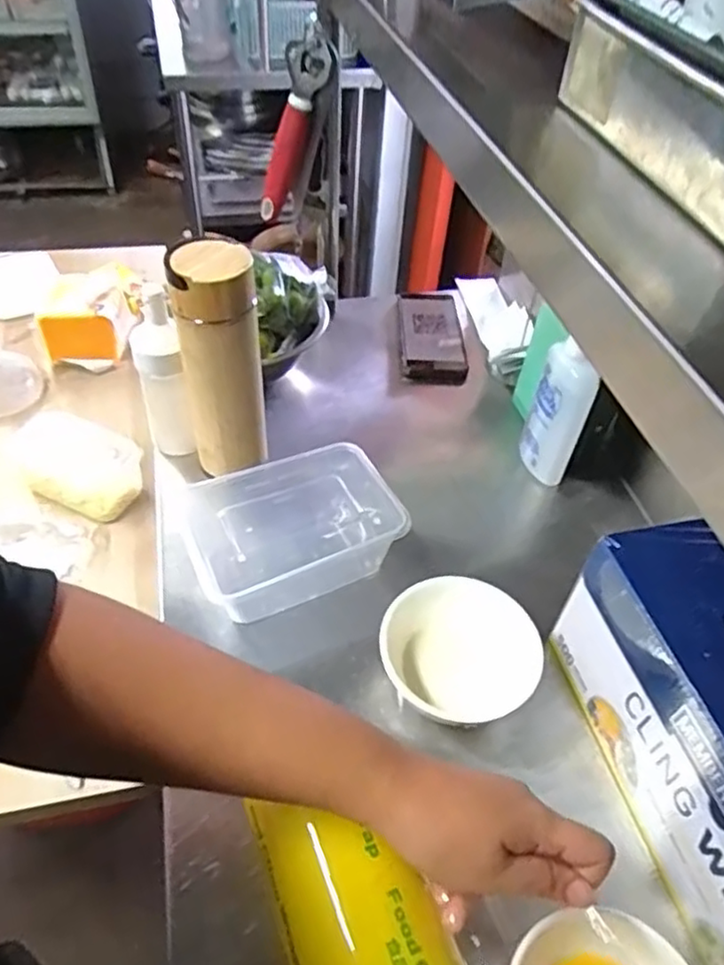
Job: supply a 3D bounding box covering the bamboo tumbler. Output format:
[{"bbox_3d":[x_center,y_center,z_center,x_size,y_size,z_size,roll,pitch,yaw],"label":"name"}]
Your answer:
[{"bbox_3d":[-0.124,-0.103,0.601,0.066,0.217,0.059,-7,49,-11],"label":"bamboo tumbler"}]

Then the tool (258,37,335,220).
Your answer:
[{"bbox_3d":[-0.072,-0.345,0.664,0.037,0.166,0.043,-9,45,-44],"label":"tool"}]

